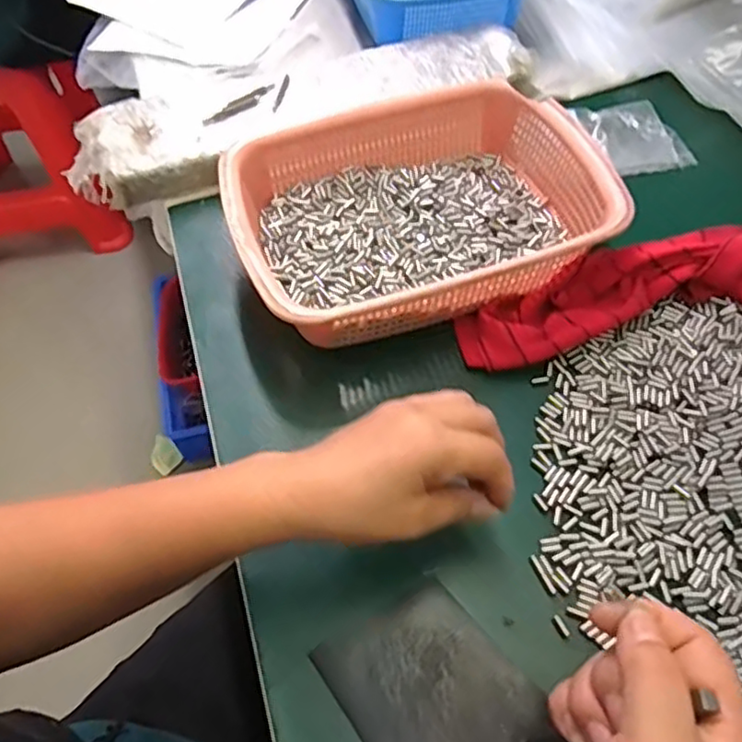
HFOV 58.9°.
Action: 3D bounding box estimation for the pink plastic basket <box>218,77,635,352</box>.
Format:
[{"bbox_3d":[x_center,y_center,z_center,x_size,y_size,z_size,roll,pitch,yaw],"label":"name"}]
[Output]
[{"bbox_3d":[0.037,-0.132,0.549,0.292,0.072,0.219,-15,57,-8],"label":"pink plastic basket"}]

